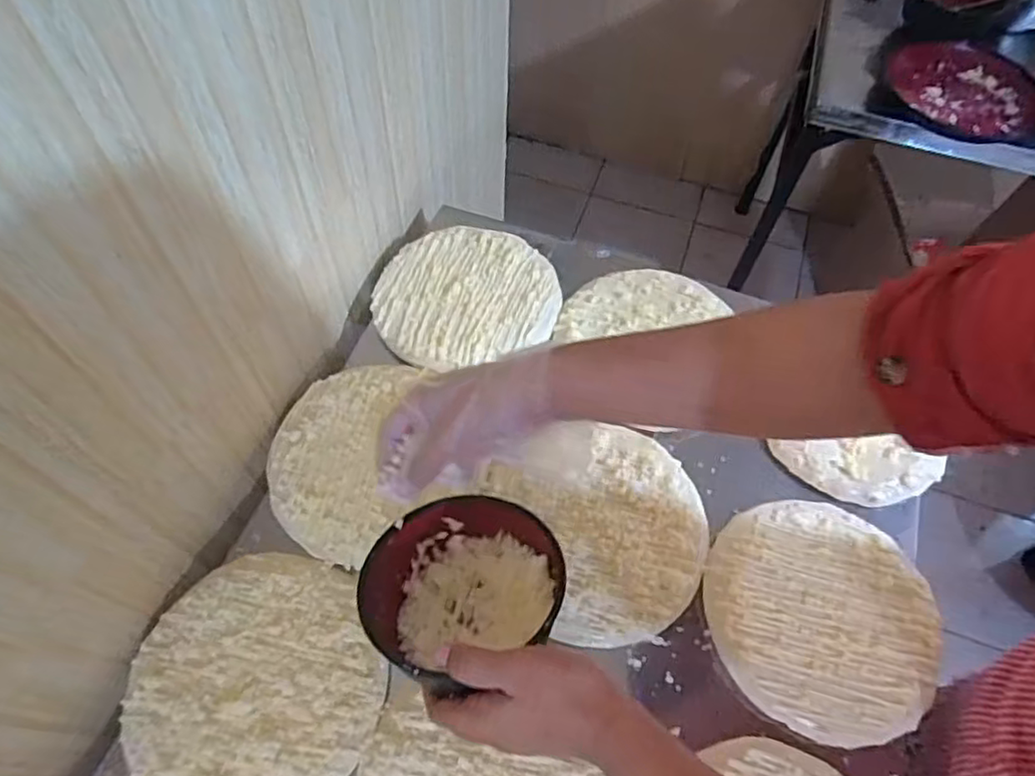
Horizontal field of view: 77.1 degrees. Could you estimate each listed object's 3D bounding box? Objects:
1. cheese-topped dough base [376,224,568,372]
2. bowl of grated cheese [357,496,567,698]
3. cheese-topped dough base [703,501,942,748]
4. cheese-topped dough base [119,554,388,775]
[{"bbox_3d":[-0.059,-0.108,0.727,0.199,0.014,0.176,-17,62,-13],"label":"cheese-topped dough base"},{"bbox_3d":[-0.038,0.149,0.479,0.138,0.060,0.138,-1,52,2],"label":"bowl of grated cheese"},{"bbox_3d":[0.264,0.197,0.568,0.196,0.020,0.193,2,59,-3],"label":"cheese-topped dough base"},{"bbox_3d":[-0.210,0.234,0.512,0.188,0.005,0.192,-23,63,-16],"label":"cheese-topped dough base"}]

